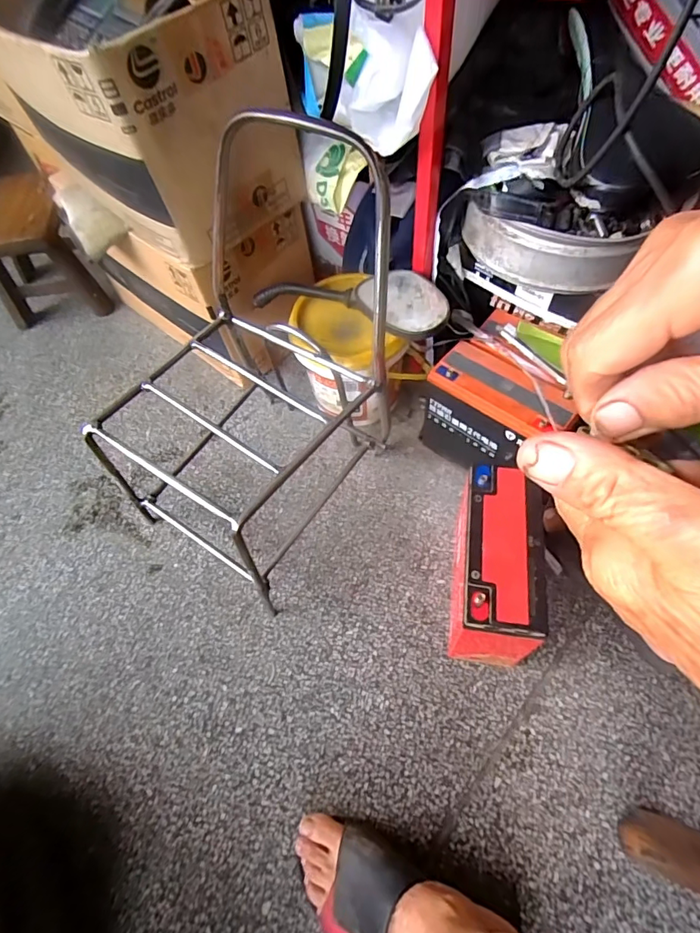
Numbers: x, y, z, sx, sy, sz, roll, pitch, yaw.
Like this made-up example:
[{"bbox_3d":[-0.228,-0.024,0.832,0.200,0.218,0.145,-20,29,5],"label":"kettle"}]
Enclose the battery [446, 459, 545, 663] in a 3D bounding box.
[{"bbox_3d":[0.167,0.118,0.562,0.078,0.174,0.195,7,59,9],"label":"battery"}]

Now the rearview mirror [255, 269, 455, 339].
[{"bbox_3d":[0.003,-0.245,0.676,0.288,0.032,0.094,19,78,23],"label":"rearview mirror"}]

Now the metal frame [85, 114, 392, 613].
[{"bbox_3d":[-0.138,-0.109,0.573,0.298,0.443,0.336,29,64,21],"label":"metal frame"}]

